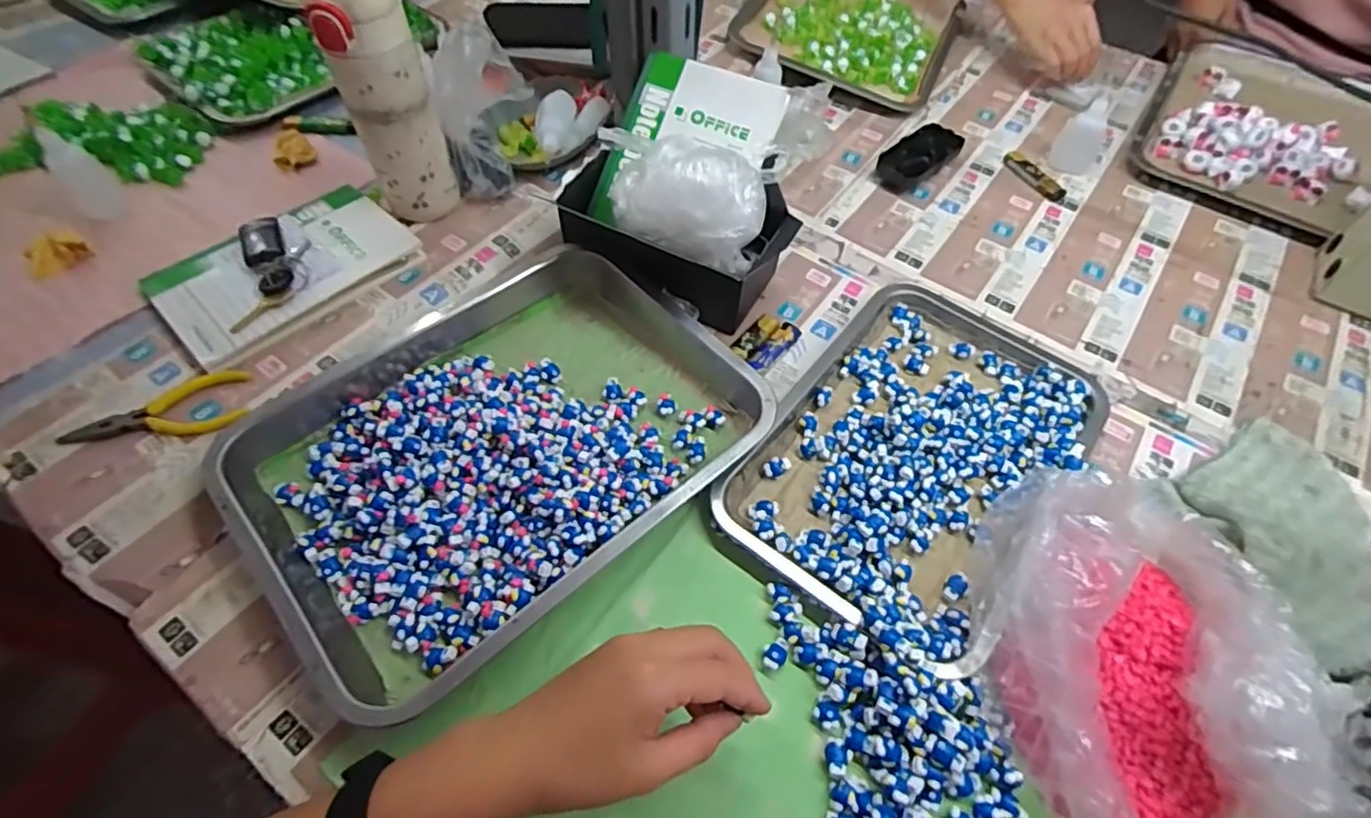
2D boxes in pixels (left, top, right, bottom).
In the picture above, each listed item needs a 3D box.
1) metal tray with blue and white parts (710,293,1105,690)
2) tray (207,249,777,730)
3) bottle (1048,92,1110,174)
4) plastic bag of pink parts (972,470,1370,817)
[{"bbox_3d":[0.182,0.027,0.500,0.199,0.035,0.315,33,61,20],"label":"metal tray with blue and white parts"},{"bbox_3d":[-0.146,0.014,0.487,0.294,0.045,0.353,39,63,23],"label":"tray"},{"bbox_3d":[0.439,-0.302,0.708,0.045,0.075,0.035,28,59,17],"label":"bottle"},{"bbox_3d":[0.269,0.144,0.375,0.161,0.074,0.257,11,56,6],"label":"plastic bag of pink parts"}]

